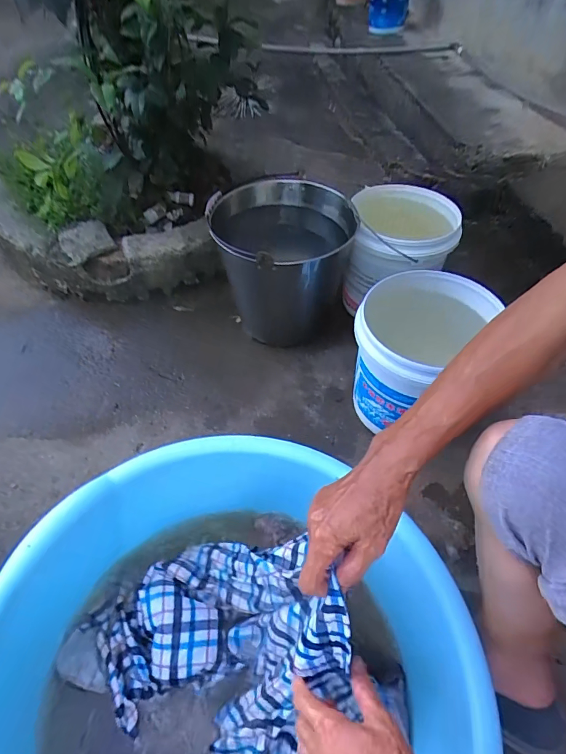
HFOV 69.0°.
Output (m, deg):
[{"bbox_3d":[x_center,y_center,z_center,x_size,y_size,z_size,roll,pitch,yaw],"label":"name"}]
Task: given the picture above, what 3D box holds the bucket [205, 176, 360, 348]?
[{"bbox_3d":[0.000,-0.242,1.007,0.279,0.359,0.346,20,52,11],"label":"bucket"}]

